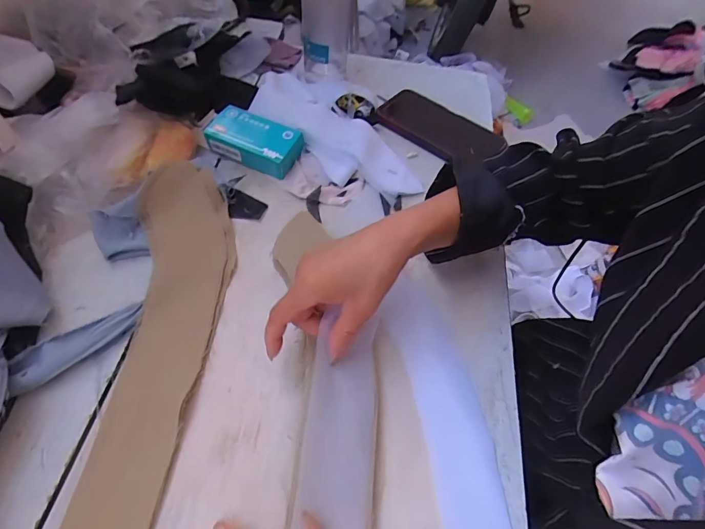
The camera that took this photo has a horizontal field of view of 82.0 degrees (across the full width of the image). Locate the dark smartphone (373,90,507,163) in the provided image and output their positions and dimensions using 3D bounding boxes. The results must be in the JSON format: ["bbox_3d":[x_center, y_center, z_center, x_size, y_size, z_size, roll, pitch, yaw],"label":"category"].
[{"bbox_3d":[0.114,-0.185,0.539,0.159,0.008,0.086,33,60,16],"label":"dark smartphone"}]

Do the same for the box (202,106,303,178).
[{"bbox_3d":[-0.115,-0.147,0.480,0.103,0.035,0.054,23,58,11],"label":"box"}]

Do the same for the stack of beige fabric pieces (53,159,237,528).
[{"bbox_3d":[-0.173,0.099,0.320,0.095,0.024,0.466,10,55,-10],"label":"stack of beige fabric pieces"}]

